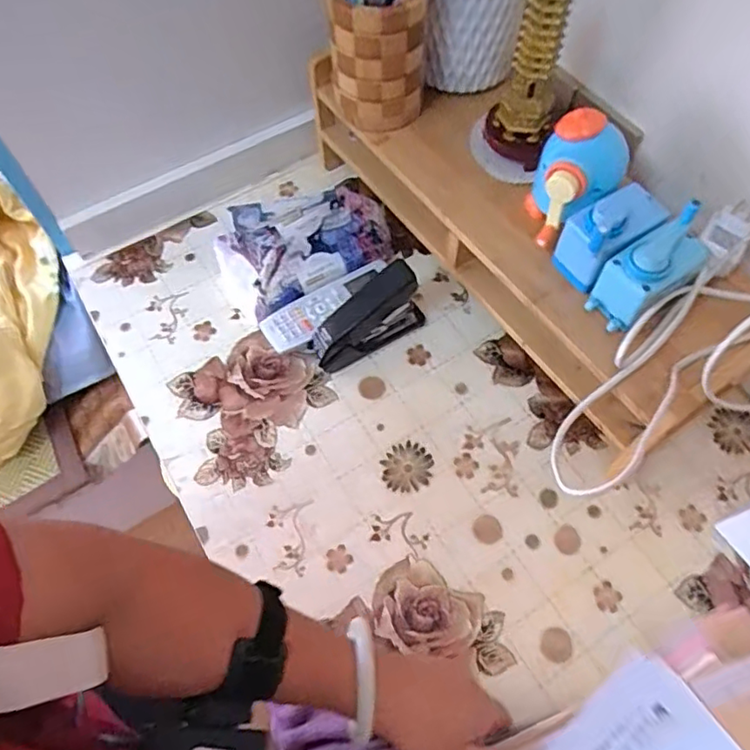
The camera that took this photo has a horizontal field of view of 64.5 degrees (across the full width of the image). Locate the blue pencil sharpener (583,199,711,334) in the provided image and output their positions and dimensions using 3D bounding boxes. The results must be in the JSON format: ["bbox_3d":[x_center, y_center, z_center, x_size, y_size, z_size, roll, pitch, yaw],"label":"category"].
[{"bbox_3d":[0.222,-0.084,0.483,0.085,0.075,0.050,-36,66,-15],"label":"blue pencil sharpener"}]

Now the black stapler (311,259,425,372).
[{"bbox_3d":[-0.007,-0.060,0.605,0.126,0.088,0.038,-29,66,-13],"label":"black stapler"}]

